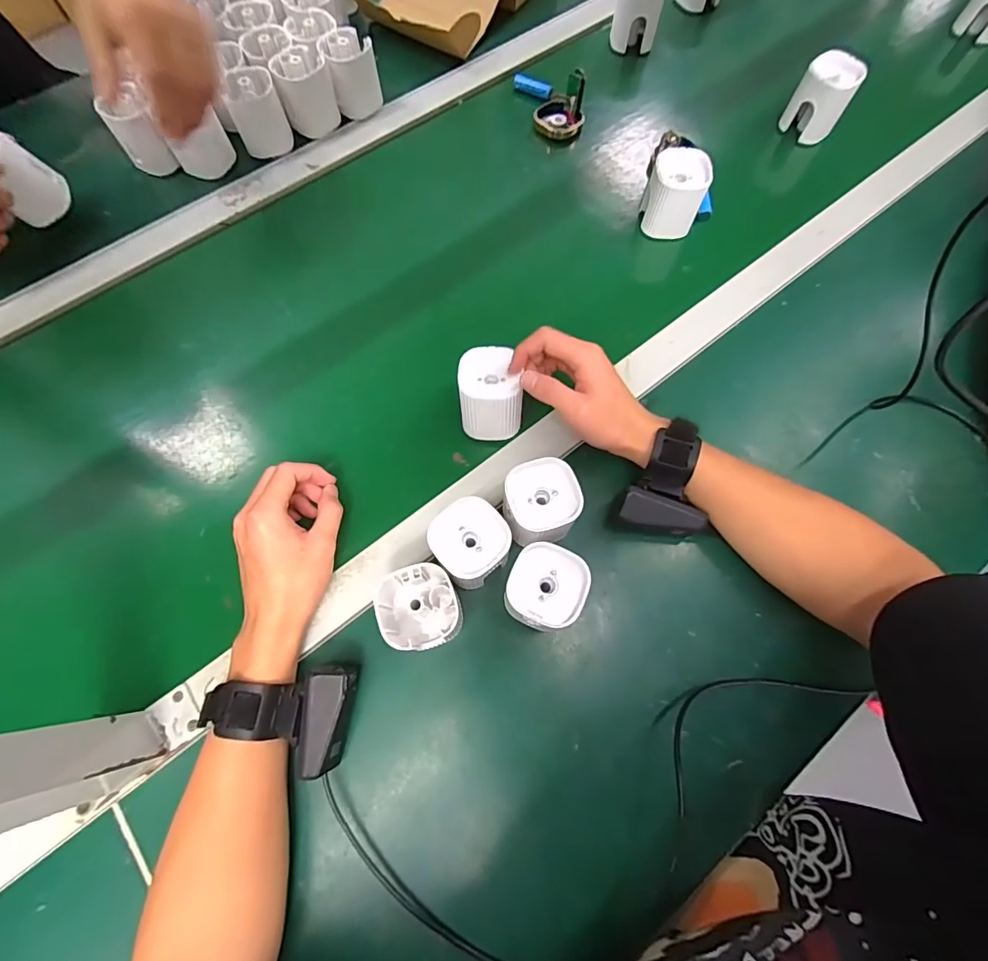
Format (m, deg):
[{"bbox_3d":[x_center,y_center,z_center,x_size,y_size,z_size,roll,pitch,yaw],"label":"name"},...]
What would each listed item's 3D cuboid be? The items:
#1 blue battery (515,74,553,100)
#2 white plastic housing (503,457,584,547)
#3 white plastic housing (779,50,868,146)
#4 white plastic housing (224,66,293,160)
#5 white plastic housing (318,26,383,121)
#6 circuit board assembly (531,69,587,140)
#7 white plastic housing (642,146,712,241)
[{"bbox_3d":[0.050,-0.495,0.602,0.049,0.015,0.017,27,72,10],"label":"blue battery"},{"bbox_3d":[0.035,0.021,0.387,0.056,0.065,0.054,-15,70,-5],"label":"white plastic housing"},{"bbox_3d":[0.377,-0.440,0.554,0.060,0.068,0.048,32,73,11],"label":"white plastic housing"},{"bbox_3d":[-0.267,-0.418,0.546,0.050,0.067,0.053,-20,71,-7],"label":"white plastic housing"},{"bbox_3d":[-0.166,-0.478,0.567,0.058,0.066,0.053,-14,70,-5],"label":"white plastic housing"},{"bbox_3d":[0.079,-0.442,0.574,0.058,0.058,0.047,-1,70,0],"label":"circuit board assembly"},{"bbox_3d":[0.191,-0.299,0.508,0.054,0.066,0.055,18,71,7],"label":"white plastic housing"}]

